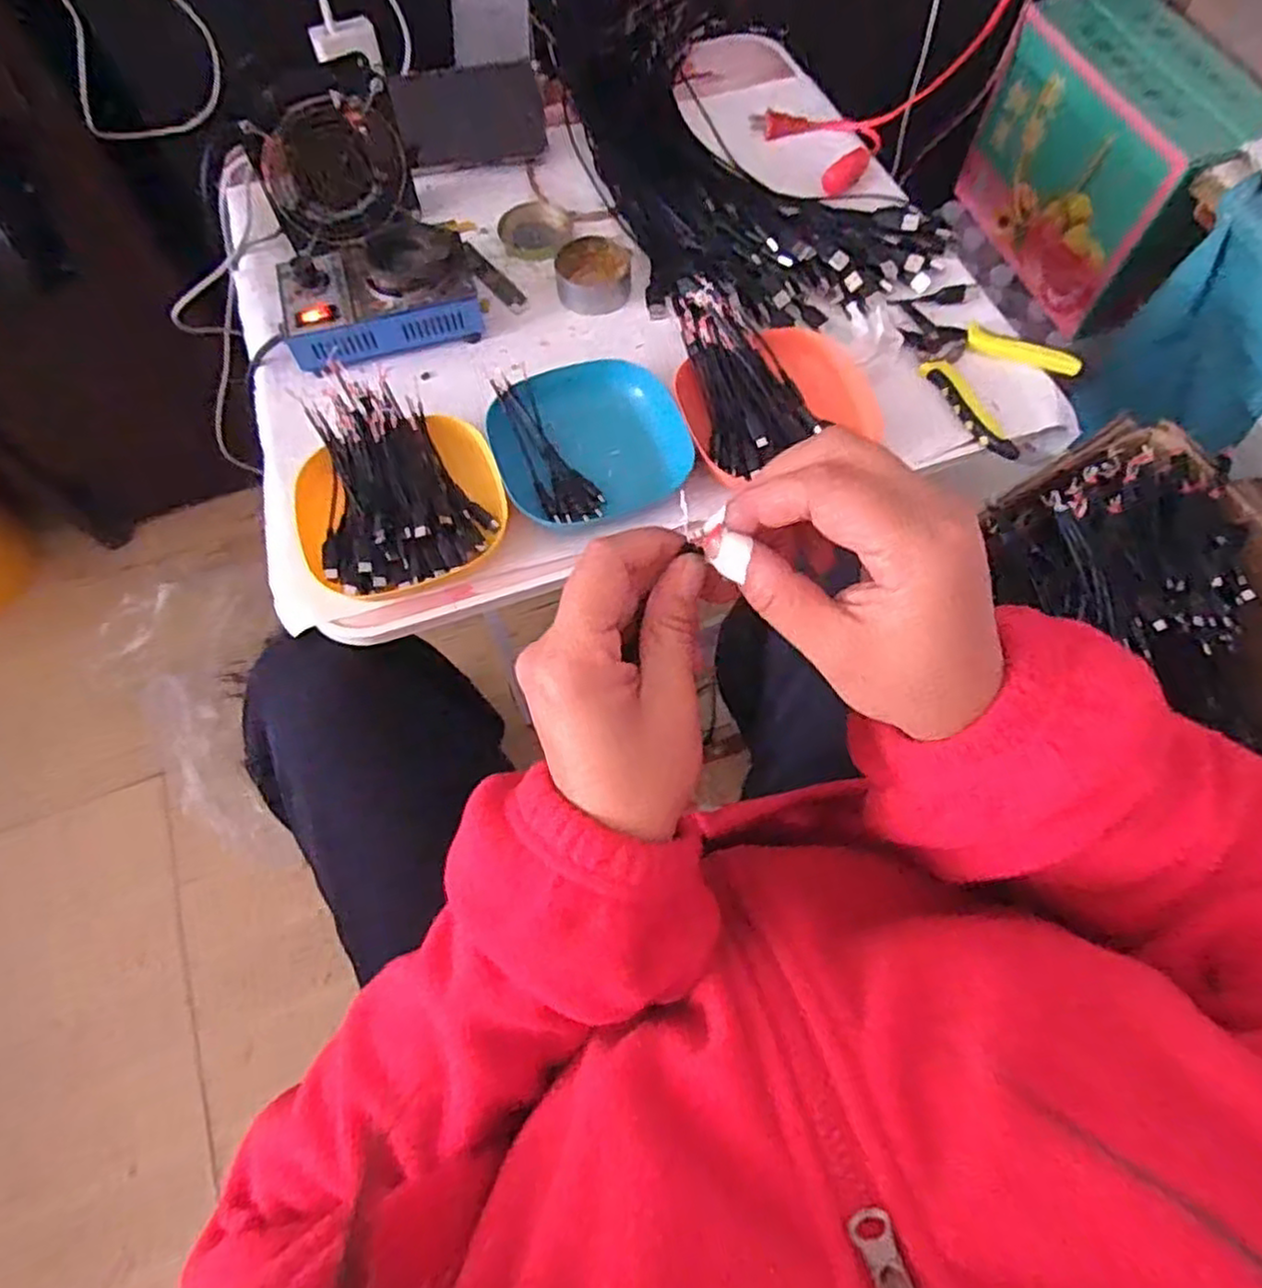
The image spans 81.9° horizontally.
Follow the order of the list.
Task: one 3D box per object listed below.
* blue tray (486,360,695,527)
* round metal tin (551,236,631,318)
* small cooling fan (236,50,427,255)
[{"bbox_3d":[-0.035,-0.153,0.540,0.133,0.031,0.127,-23,68,-10],"label":"blue tray"},{"bbox_3d":[-0.031,-0.312,0.616,0.063,0.023,0.060,-10,67,-4],"label":"round metal tin"},{"bbox_3d":[-0.250,-0.404,0.614,0.118,0.115,0.036,-27,47,-13],"label":"small cooling fan"}]

